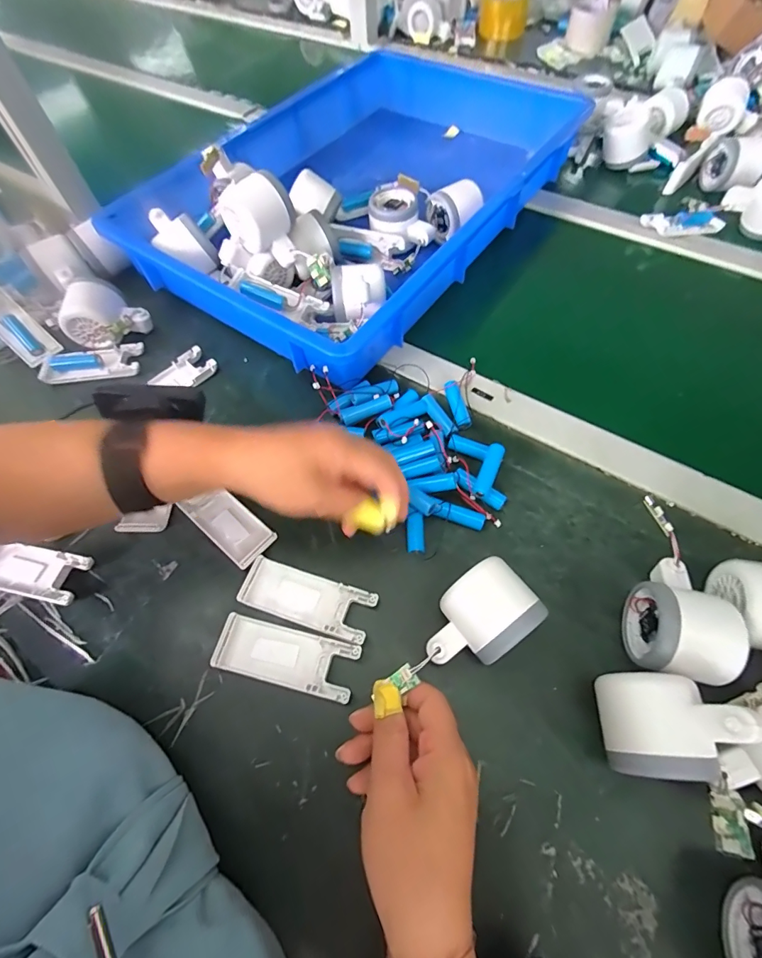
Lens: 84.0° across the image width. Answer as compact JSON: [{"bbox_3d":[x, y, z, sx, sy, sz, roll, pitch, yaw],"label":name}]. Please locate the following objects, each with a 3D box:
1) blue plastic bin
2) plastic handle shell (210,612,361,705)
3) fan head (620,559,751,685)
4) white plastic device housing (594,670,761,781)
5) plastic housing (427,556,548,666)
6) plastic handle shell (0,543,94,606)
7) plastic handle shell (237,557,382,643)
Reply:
[{"bbox_3d":[-0.018,-0.370,0.533,0.363,0.111,0.542,33,69,18],"label":"blue plastic bin"},{"bbox_3d":[-0.071,0.135,0.320,0.104,0.018,0.040,11,64,8],"label":"plastic handle shell"},{"bbox_3d":[0.210,0.098,0.299,0.057,0.056,0.085,14,63,9],"label":"fan head"},{"bbox_3d":[0.174,0.151,0.263,0.068,0.073,0.058,2,63,4],"label":"white plastic device housing"},{"bbox_3d":[0.069,0.103,0.303,0.083,0.057,0.056,-33,66,-15],"label":"plastic housing"},{"bbox_3d":[-0.298,0.078,0.357,0.099,0.012,0.040,10,64,7],"label":"plastic handle shell"},{"bbox_3d":[-0.058,0.096,0.338,0.104,0.012,0.040,16,65,10],"label":"plastic handle shell"}]

